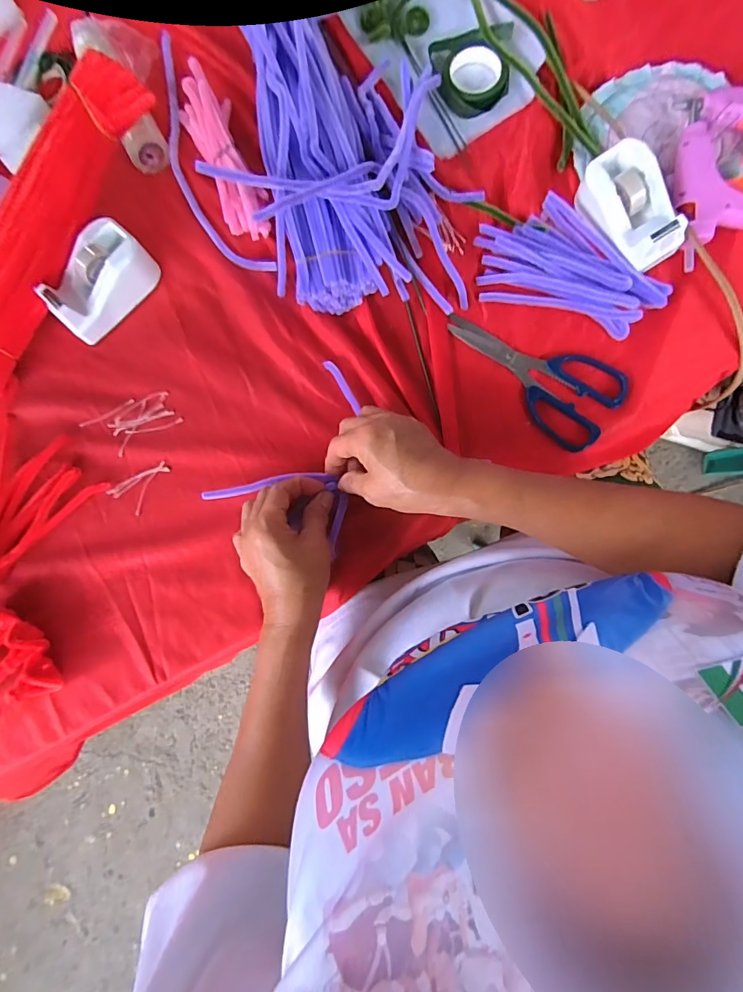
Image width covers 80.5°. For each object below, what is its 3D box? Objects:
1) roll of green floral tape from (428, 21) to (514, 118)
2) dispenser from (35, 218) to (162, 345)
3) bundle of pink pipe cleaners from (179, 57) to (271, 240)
[{"bbox_3d":[0.097,-0.406,0.419,0.073,0.021,0.080,0,86,3],"label":"roll of green floral tape"},{"bbox_3d":[-0.251,-0.198,0.406,0.100,0.043,0.062,-43,87,-1],"label":"dispenser"},{"bbox_3d":[-0.142,-0.327,0.419,0.046,0.026,0.172,-21,85,1],"label":"bundle of pink pipe cleaners"}]

